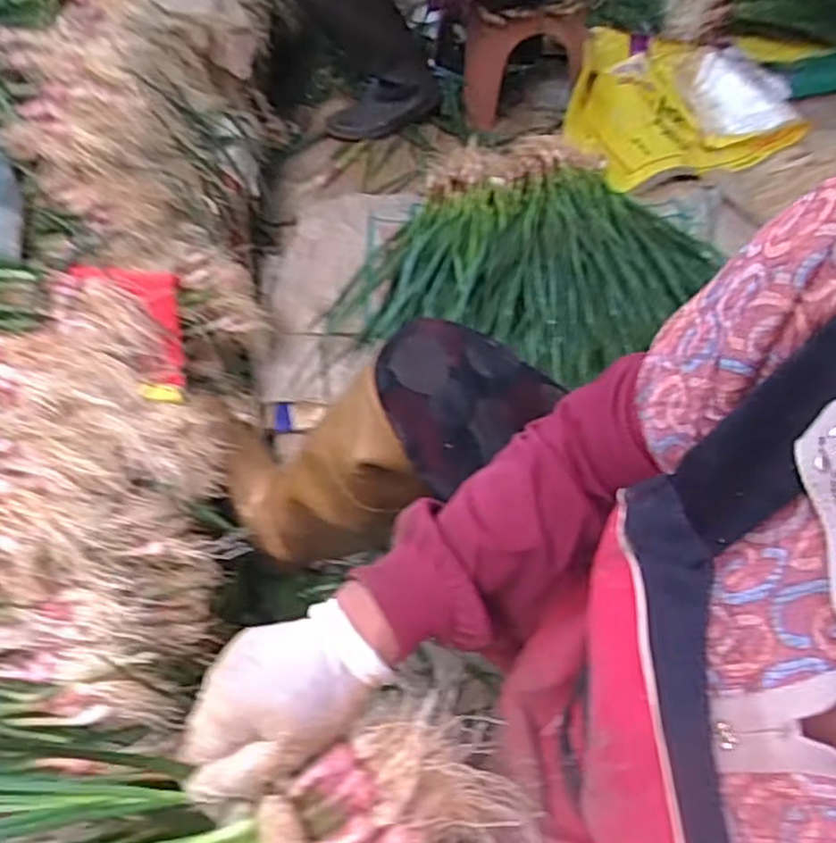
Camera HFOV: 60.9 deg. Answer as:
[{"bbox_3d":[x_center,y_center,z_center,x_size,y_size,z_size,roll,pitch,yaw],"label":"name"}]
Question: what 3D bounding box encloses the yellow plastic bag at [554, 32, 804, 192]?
[{"bbox_3d":[0.525,-0.680,1.470,0.525,0.112,0.478,-18,54,-12],"label":"yellow plastic bag"}]

